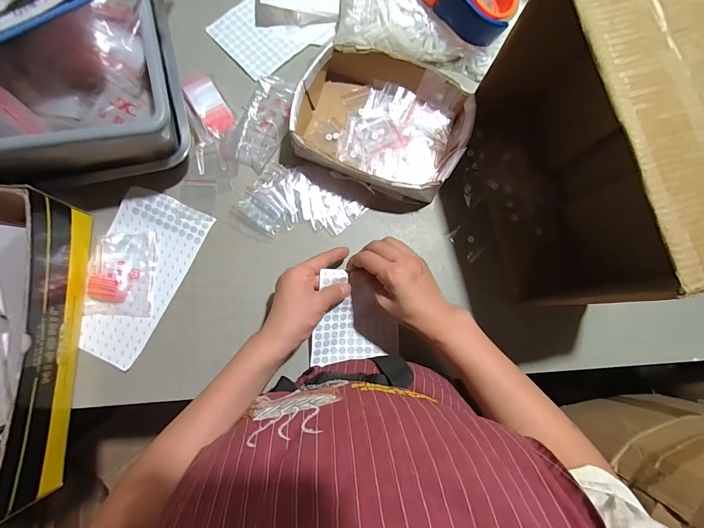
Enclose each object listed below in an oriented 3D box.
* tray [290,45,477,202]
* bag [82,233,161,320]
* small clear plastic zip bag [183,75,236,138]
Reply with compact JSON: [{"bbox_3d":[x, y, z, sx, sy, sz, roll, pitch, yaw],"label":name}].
[{"bbox_3d":[0.041,-0.200,0.491,0.235,0.059,0.183,19,81,-1],"label":"tray"},{"bbox_3d":[-0.311,0.012,0.458,0.081,0.017,0.112,3,82,-3],"label":"bag"},{"bbox_3d":[-0.210,-0.235,0.501,0.045,0.014,0.091,-27,85,-7],"label":"small clear plastic zip bag"}]

